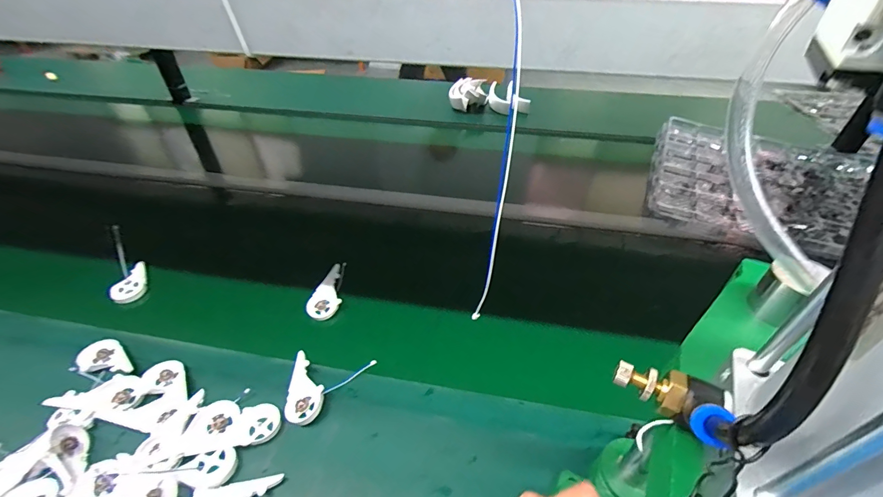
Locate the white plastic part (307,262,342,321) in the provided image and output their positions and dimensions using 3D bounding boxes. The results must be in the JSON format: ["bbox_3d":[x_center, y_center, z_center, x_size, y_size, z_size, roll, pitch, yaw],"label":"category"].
[{"bbox_3d":[-0.184,0.072,0.623,0.046,0.018,0.092,8,63,9],"label":"white plastic part"}]

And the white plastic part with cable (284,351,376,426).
[{"bbox_3d":[-0.149,0.183,0.489,0.103,0.023,0.088,6,42,7],"label":"white plastic part with cable"}]

